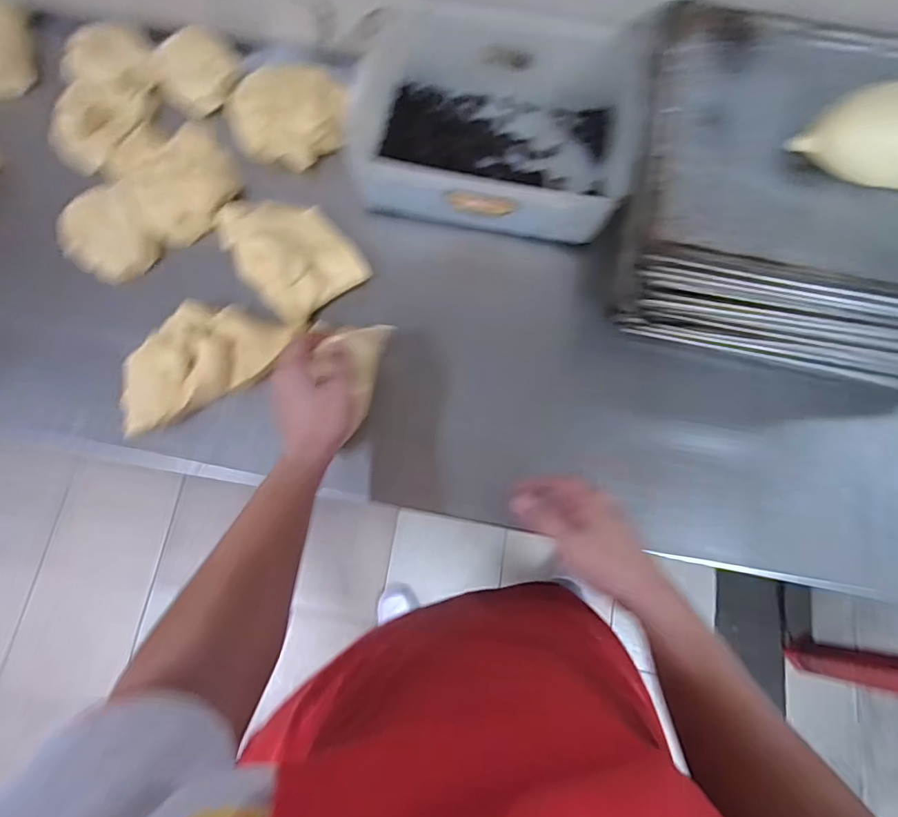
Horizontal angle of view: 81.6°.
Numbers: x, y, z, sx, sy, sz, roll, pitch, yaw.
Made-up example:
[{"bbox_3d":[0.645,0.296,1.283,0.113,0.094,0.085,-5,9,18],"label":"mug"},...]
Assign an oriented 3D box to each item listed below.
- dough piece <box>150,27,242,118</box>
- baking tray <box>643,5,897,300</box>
[{"bbox_3d":[-0.359,-0.479,0.738,0.111,0.036,0.107,0,73,-1],"label":"dough piece"},{"bbox_3d":[0.455,-0.272,0.566,0.455,0.036,0.330,10,73,2],"label":"baking tray"}]

